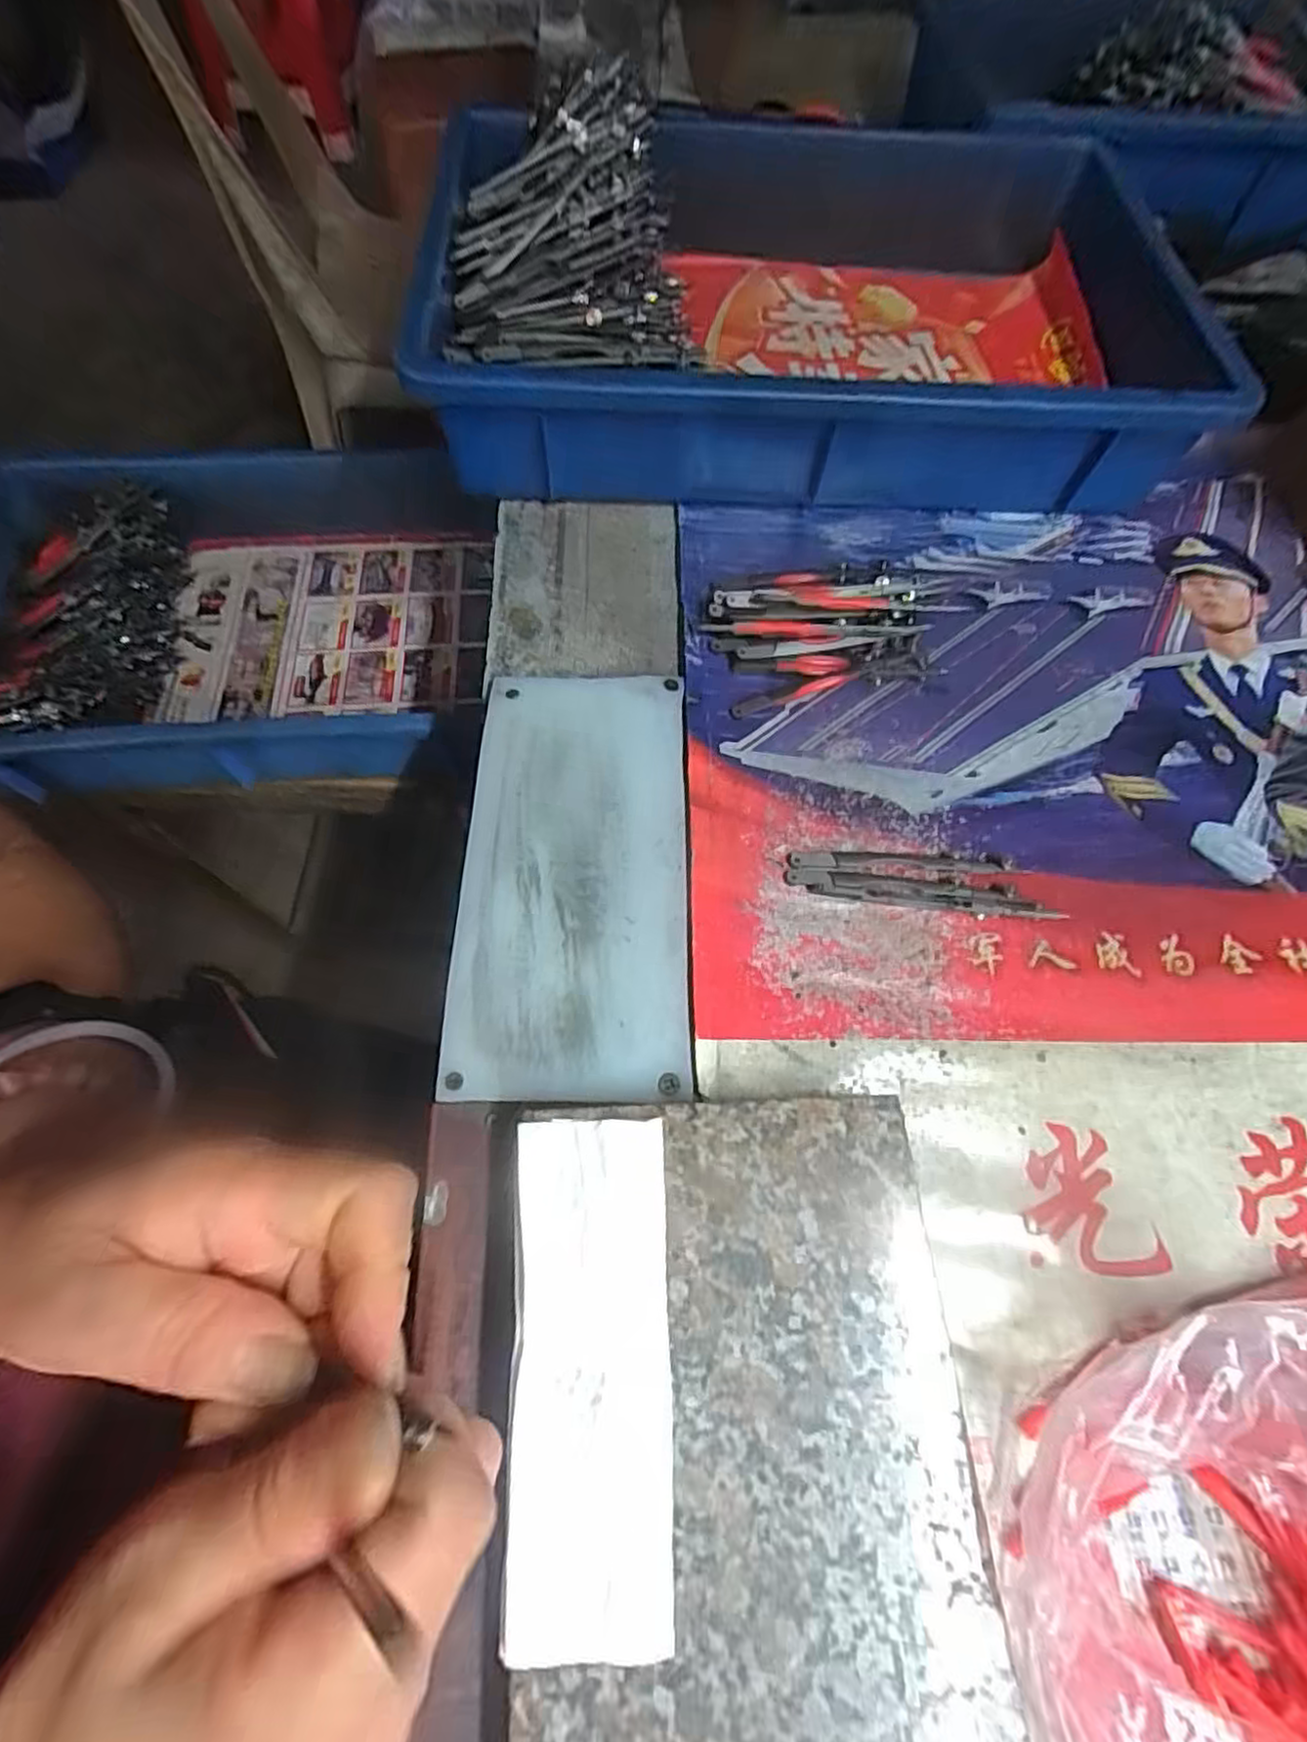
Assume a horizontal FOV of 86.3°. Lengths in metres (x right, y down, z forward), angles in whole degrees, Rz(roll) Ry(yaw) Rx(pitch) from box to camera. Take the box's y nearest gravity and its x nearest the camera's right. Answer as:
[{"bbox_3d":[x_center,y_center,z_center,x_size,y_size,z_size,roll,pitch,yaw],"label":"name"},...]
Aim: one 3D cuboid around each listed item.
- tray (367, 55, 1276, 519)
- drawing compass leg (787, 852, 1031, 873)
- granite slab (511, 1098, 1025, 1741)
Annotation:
[{"bbox_3d":[0.093,-0.342,0.423,0.435,0.084,0.292,-2,65,-4],"label":"tray"},{"bbox_3d":[0.112,-0.004,0.310,0.102,0.004,0.010,1,65,-2],"label":"drawing compass leg"},{"bbox_3d":[0.028,0.193,0.200,0.126,0.026,0.237,-2,65,-4],"label":"granite slab"}]

